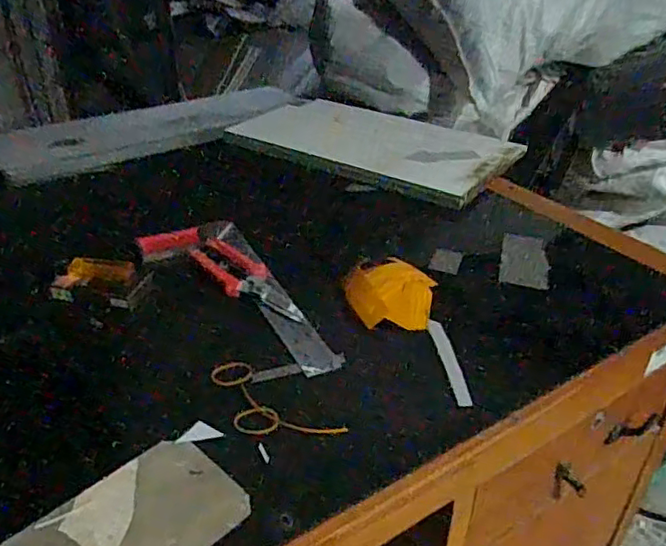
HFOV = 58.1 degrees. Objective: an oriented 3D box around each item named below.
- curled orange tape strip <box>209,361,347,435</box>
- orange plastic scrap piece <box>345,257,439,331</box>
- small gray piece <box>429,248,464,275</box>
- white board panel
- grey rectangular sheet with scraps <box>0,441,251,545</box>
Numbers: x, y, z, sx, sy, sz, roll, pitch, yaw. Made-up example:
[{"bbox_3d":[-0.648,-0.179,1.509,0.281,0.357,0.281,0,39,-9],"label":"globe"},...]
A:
[{"bbox_3d":[-0.060,0.114,0.506,0.132,0.004,0.059,25,39,31],"label":"curled orange tape strip"},{"bbox_3d":[0.058,0.022,0.636,0.096,0.036,0.085,11,33,14],"label":"orange plastic scrap piece"},{"bbox_3d":[0.139,-0.015,0.736,0.035,0.004,0.033,15,62,19],"label":"small gray piece"},{"bbox_3d":[0.069,-0.220,0.995,0.425,0.013,0.341,19,33,23],"label":"white board panel"},{"bbox_3d":[-0.141,0.177,0.412,0.100,0.006,0.149,28,40,34],"label":"grey rectangular sheet with scraps"}]

